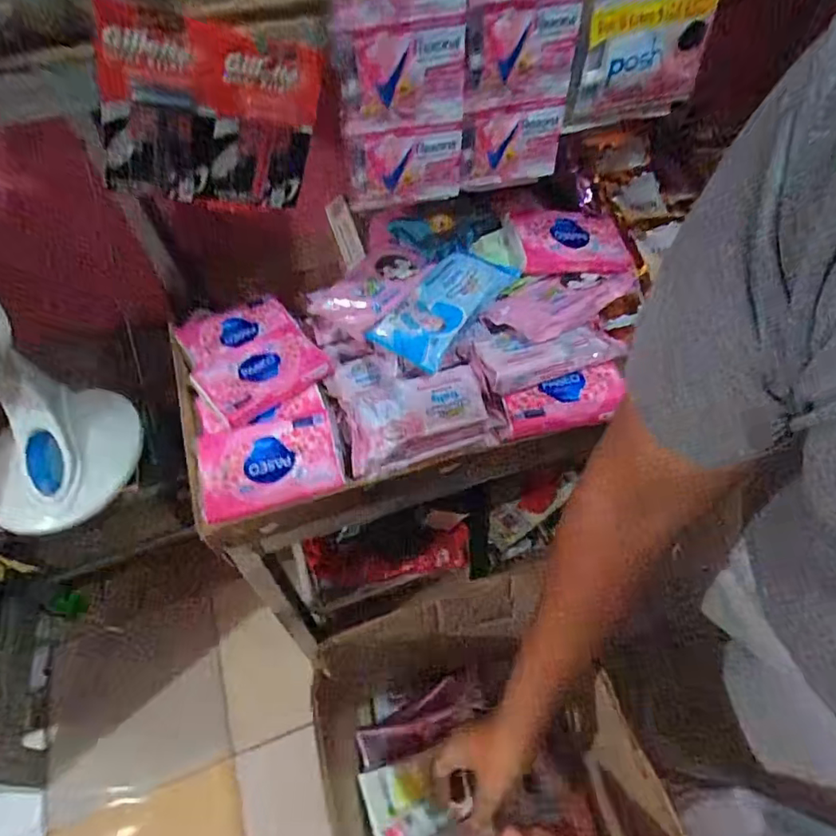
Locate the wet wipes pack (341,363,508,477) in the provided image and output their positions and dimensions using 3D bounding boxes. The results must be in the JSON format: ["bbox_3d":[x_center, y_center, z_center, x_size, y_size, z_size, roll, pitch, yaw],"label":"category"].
[{"bbox_3d":[-0.002,-0.013,0.664,0.181,0.034,0.118,-16,55,-10],"label":"wet wipes pack"}]

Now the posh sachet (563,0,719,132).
[{"bbox_3d":[0.217,-0.347,0.531,0.140,0.111,0.015,-15,55,-9],"label":"posh sachet"}]

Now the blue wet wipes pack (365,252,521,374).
[{"bbox_3d":[0.033,-0.148,0.712,0.108,0.050,0.180,31,60,22],"label":"blue wet wipes pack"}]

